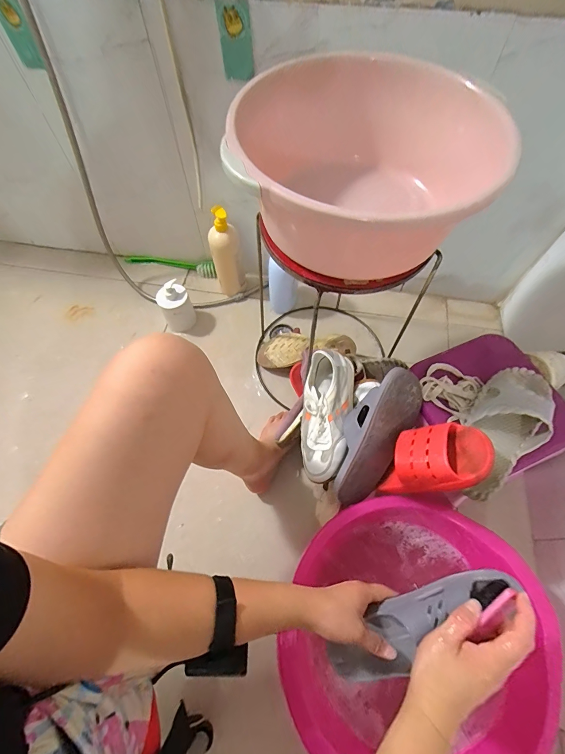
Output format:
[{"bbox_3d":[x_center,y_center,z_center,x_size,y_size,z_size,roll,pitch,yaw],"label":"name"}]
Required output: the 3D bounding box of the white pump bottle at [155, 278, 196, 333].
[{"bbox_3d":[-0.280,-0.181,0.923,0.086,0.126,0.091,-28,66,-12],"label":"white pump bottle"}]

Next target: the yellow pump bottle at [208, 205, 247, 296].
[{"bbox_3d":[-0.150,-0.326,0.922,0.078,0.253,0.058,-15,64,-6],"label":"yellow pump bottle"}]

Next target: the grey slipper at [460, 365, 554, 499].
[{"bbox_3d":[0.353,0.070,0.532,0.105,0.065,0.251,35,69,17],"label":"grey slipper"}]

